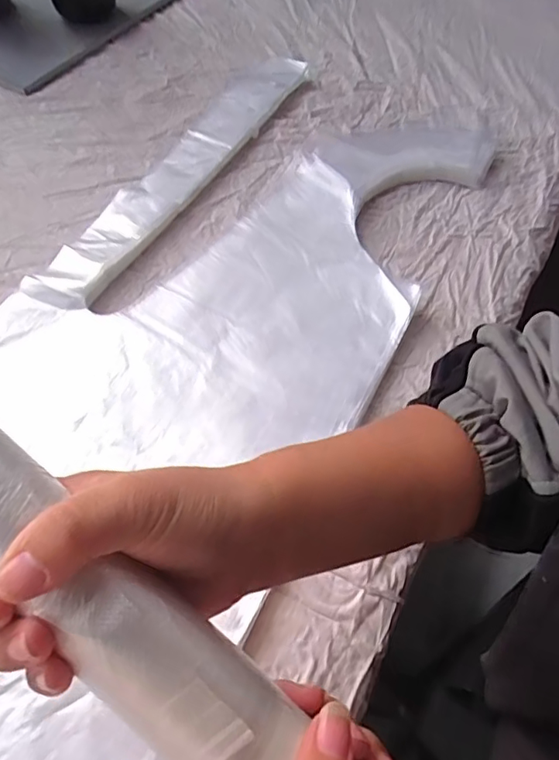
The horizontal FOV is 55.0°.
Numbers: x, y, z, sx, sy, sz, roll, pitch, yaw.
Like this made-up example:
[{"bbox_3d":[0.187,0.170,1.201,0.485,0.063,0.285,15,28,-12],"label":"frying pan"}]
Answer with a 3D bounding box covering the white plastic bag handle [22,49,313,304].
[{"bbox_3d":[-0.090,-0.238,0.574,0.073,0.011,0.456,23,58,9],"label":"white plastic bag handle"}]

